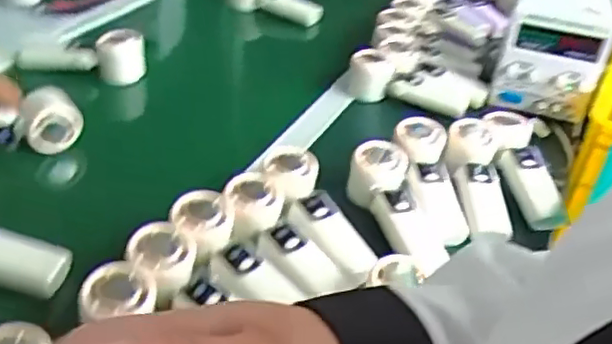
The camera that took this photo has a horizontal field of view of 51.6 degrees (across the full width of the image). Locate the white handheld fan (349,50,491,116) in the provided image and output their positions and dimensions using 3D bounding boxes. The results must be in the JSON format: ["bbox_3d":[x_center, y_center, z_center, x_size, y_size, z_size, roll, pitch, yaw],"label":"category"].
[{"bbox_3d":[0.158,-0.126,0.892,0.192,0.064,0.046,6,35,-2],"label":"white handheld fan"}]

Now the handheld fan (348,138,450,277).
[{"bbox_3d":[0.093,0.034,0.671,0.060,0.048,0.147,-11,60,-24],"label":"handheld fan"}]

